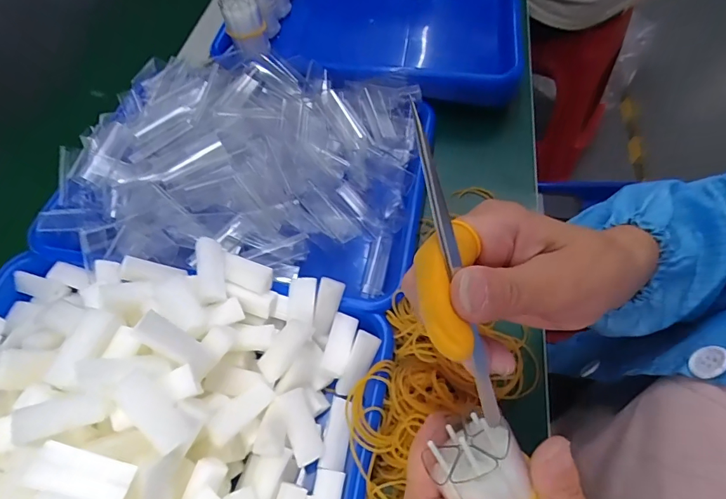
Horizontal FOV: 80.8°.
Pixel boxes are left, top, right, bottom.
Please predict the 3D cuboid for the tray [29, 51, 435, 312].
[{"bbox_3d":[-0.104,-0.080,0.391,0.321,0.089,0.231,6,60,8],"label":"tray"}]

